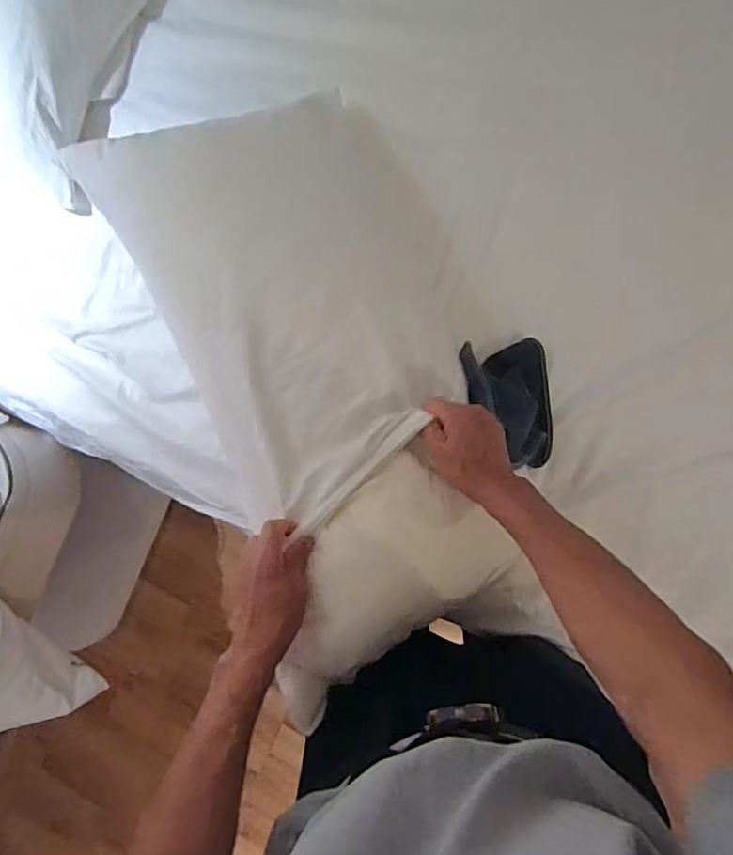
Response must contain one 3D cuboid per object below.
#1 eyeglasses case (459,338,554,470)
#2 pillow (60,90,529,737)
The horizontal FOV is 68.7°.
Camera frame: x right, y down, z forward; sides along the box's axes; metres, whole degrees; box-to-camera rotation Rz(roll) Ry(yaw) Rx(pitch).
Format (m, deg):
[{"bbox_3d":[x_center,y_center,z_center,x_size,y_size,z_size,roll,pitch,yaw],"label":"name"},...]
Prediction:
[{"bbox_3d":[0.197,-0.033,0.721,0.113,0.129,0.170,-10,86,9],"label":"eyeglasses case"},{"bbox_3d":[-0.021,-0.082,0.681,0.418,0.177,0.707,-22,81,-6],"label":"pillow"}]

